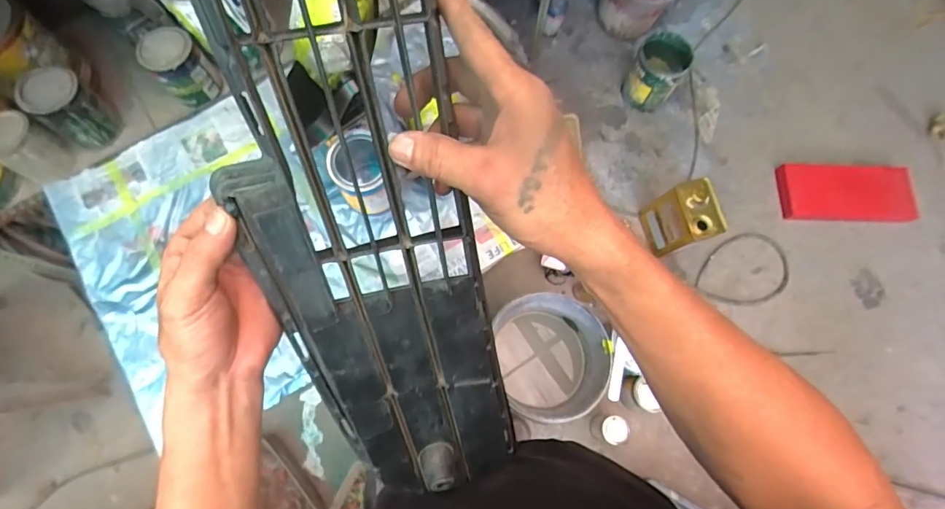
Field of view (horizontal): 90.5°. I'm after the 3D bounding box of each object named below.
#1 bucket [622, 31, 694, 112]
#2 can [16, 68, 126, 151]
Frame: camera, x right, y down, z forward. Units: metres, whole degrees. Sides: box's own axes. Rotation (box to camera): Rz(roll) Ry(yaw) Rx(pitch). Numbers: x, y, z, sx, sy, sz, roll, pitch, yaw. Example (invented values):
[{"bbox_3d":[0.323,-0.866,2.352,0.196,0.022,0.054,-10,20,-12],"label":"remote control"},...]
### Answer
[{"bbox_3d":[0.586,-0.581,1.505,0.160,0.175,0.171,31,75,8],"label":"bucket"},{"bbox_3d":[-0.789,-0.284,0.930,0.107,0.152,0.099,1,73,-2],"label":"can"}]

